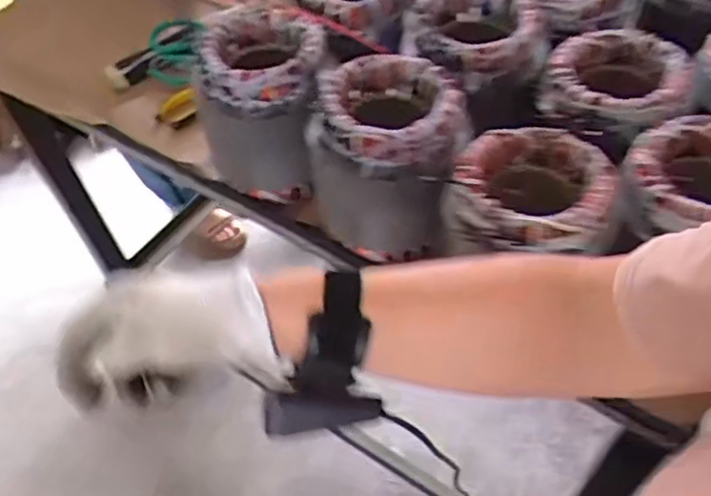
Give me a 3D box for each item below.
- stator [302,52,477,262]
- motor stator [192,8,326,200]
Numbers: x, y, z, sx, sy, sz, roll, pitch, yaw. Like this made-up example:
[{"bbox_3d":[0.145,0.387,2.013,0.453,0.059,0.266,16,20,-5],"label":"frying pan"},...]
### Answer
[{"bbox_3d":[0.032,-0.101,0.666,0.142,0.157,0.150,-2,52,4],"label":"stator"},{"bbox_3d":[-0.098,-0.158,0.721,0.116,0.165,0.112,6,53,9],"label":"motor stator"}]

